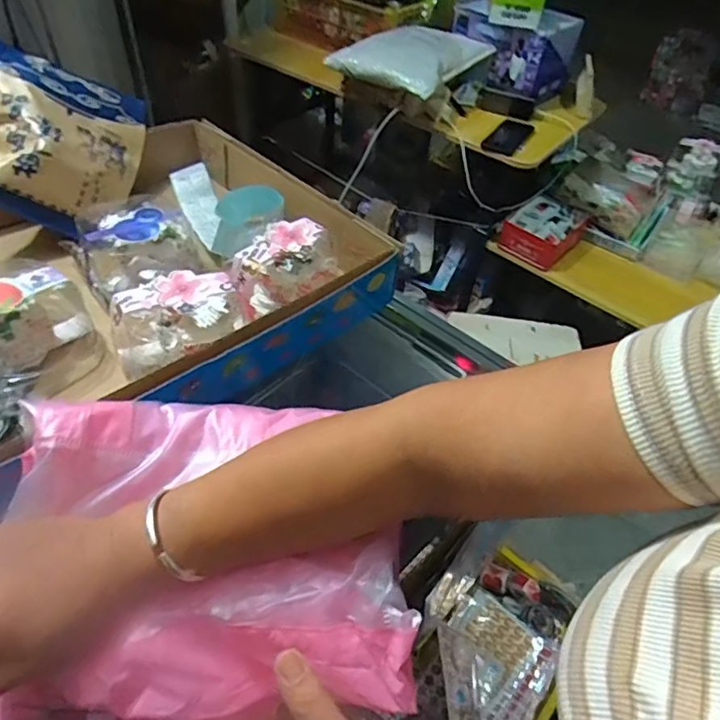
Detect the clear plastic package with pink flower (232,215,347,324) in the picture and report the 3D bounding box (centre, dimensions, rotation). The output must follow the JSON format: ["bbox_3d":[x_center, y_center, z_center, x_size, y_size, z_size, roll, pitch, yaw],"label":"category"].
[{"bbox_3d":[-0.084,-0.106,0.627,0.131,0.068,0.075,-23,54,-24],"label":"clear plastic package with pink flower"}]

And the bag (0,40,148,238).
[{"bbox_3d":[-0.352,-0.263,0.666,0.182,0.047,0.217,11,66,-39],"label":"bag"}]

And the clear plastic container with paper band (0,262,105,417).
[{"bbox_3d":[-0.312,-0.022,0.514,0.085,0.082,0.134,27,51,18],"label":"clear plastic container with paper band"}]

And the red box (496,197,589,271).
[{"bbox_3d":[0.473,-0.333,1.445,0.169,0.090,0.187,30,52,20],"label":"red box"}]

